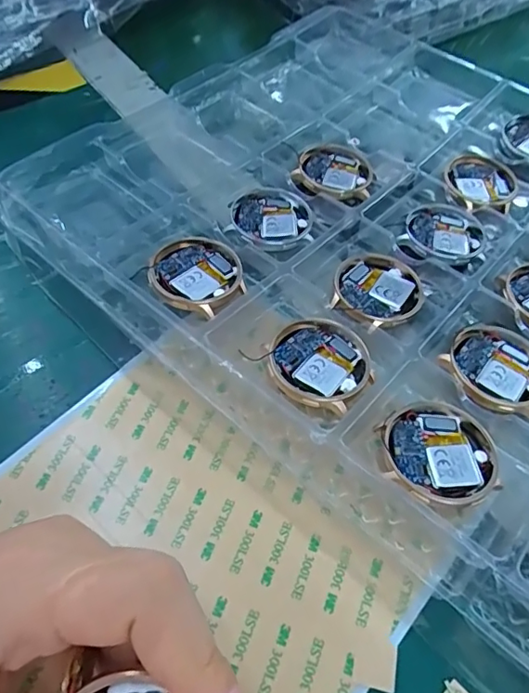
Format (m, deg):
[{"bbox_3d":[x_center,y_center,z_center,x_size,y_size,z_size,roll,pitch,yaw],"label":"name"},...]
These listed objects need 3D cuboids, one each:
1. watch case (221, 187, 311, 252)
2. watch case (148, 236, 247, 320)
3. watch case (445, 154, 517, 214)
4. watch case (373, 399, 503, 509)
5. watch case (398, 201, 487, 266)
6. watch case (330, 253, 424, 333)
[{"bbox_3d":[0.004,-0.070,0.286,0.045,0.005,0.044,5,56,2],"label":"watch case"},{"bbox_3d":[-0.033,-0.035,0.254,0.044,0.005,0.047,-5,56,-5],"label":"watch case"},{"bbox_3d":[0.131,-0.098,0.317,0.042,0.007,0.050,13,56,7],"label":"watch case"},{"bbox_3d":[0.070,0.042,0.208,0.045,0.005,0.045,0,56,-2],"label":"watch case"},{"bbox_3d":[0.098,-0.062,0.292,0.052,0.009,0.045,-6,56,-6],"label":"watch case"},{"bbox_3d":[0.057,-0.030,0.260,0.049,0.005,0.042,-39,65,-24],"label":"watch case"}]

